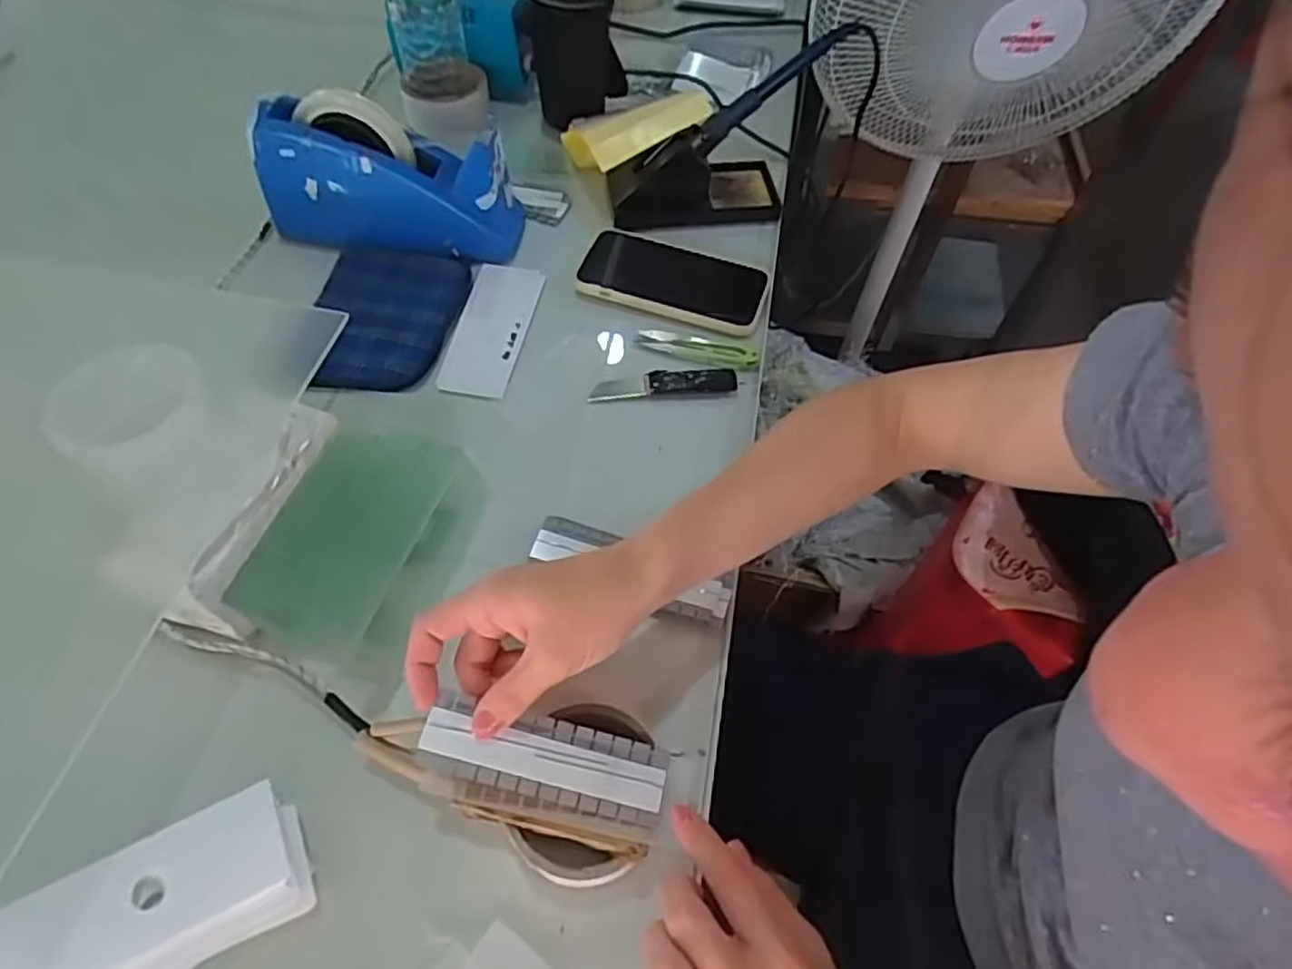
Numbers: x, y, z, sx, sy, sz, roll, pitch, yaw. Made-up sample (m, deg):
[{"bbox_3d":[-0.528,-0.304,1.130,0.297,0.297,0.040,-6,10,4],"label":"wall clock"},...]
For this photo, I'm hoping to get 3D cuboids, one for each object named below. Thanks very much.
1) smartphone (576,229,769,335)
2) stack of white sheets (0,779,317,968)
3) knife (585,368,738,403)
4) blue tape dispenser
[{"bbox_3d":[0.024,-0.181,0.635,0.164,0.015,0.089,20,58,10],"label":"smartphone"},{"bbox_3d":[-0.245,0.214,0.357,0.149,0.030,0.064,-24,61,-18],"label":"stack of white sheets"},{"bbox_3d":[0.015,-0.080,0.578,0.117,0.006,0.022,-5,57,-6],"label":"knife"},{"bbox_3d":[-0.220,-0.261,0.625,0.212,0.113,0.059,6,56,1],"label":"blue tape dispenser"}]

